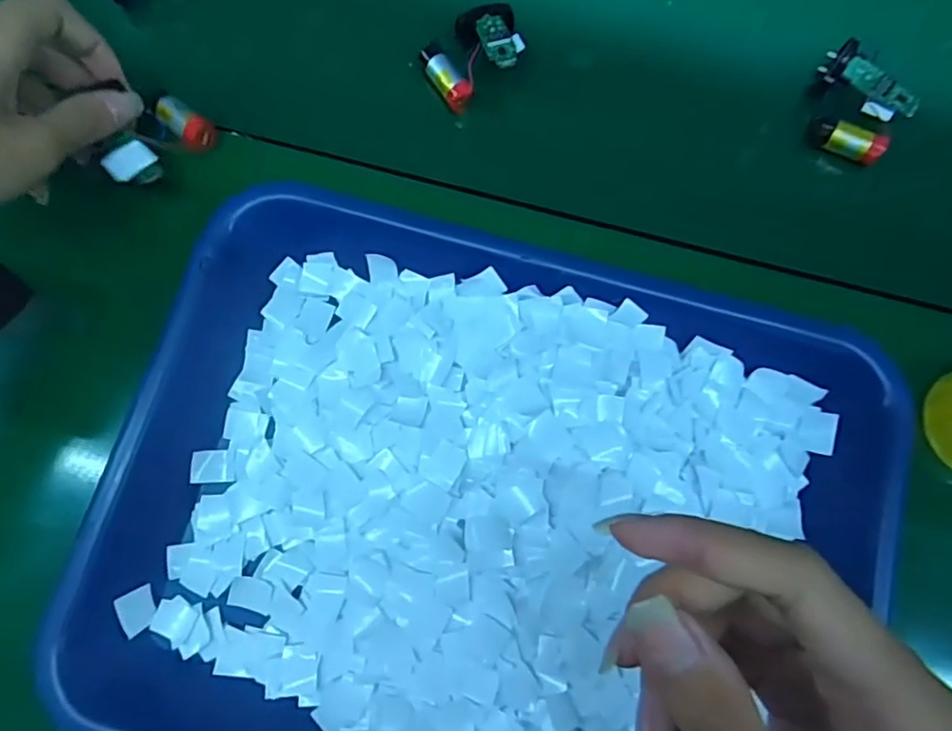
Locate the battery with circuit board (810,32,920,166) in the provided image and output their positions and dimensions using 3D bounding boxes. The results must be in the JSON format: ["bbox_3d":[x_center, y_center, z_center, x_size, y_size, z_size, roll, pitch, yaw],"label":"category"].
[{"bbox_3d":[0.211,-0.143,0.329,0.051,0.019,0.058,28,81,5],"label":"battery with circuit board"}]

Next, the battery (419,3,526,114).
[{"bbox_3d":[0.000,-0.172,0.324,0.056,0.024,0.047,-23,80,-3],"label":"battery"}]

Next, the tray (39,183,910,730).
[{"bbox_3d":[0.007,0.072,0.270,0.329,0.041,0.262,15,80,3],"label":"tray"}]

